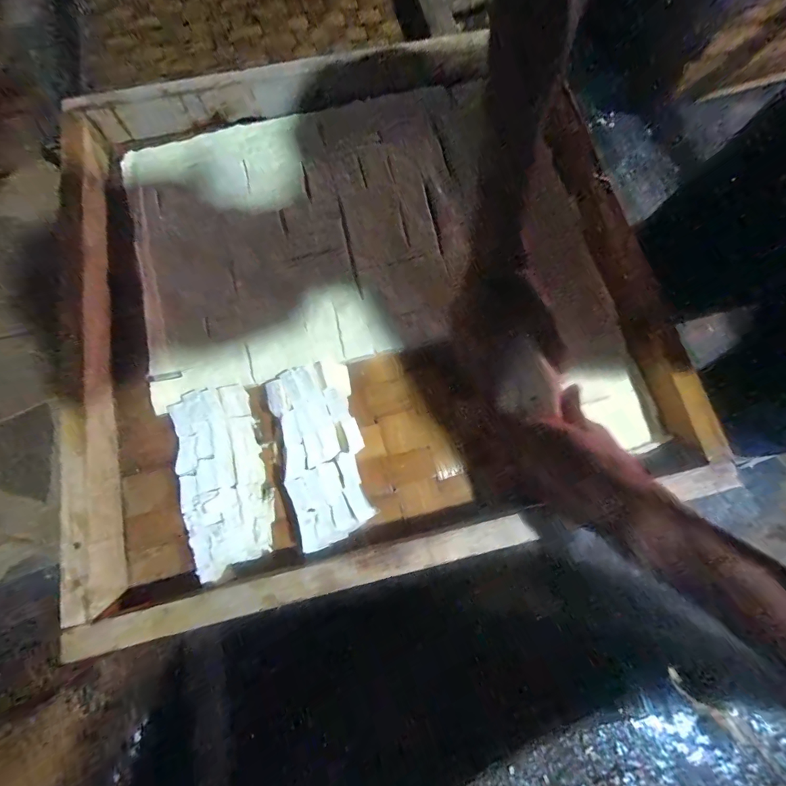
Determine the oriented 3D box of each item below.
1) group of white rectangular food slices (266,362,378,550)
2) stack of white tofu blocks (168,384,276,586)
[{"bbox_3d":[-0.069,0.054,0.397,0.078,0.037,0.172,-16,79,-4],"label":"group of white rectangular food slices"},{"bbox_3d":[-0.164,0.080,0.389,0.080,0.033,0.177,-15,79,-4],"label":"stack of white tofu blocks"}]

